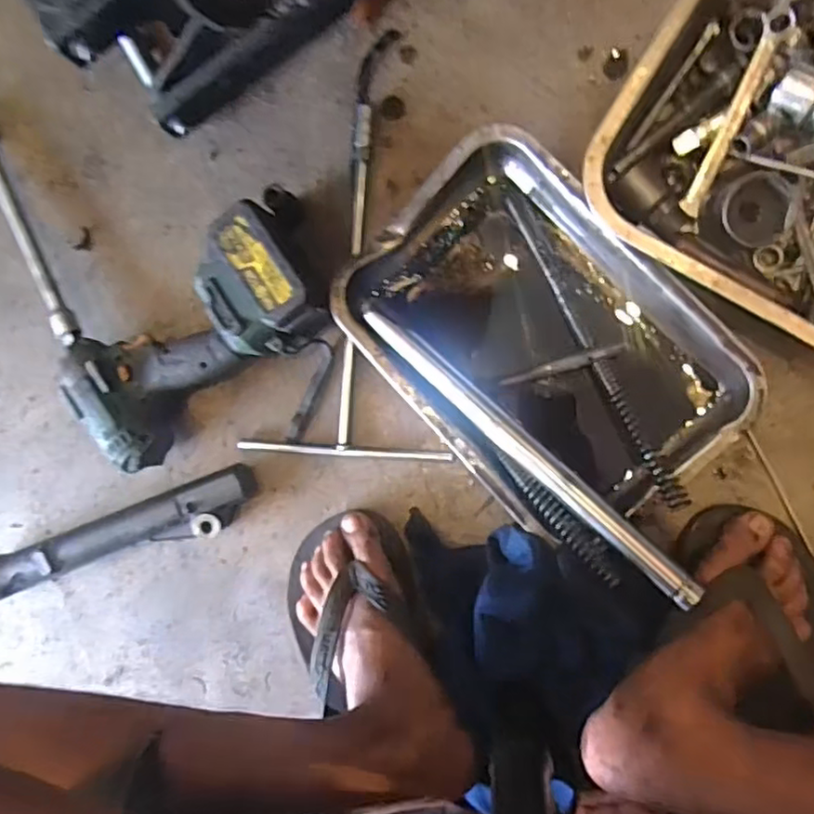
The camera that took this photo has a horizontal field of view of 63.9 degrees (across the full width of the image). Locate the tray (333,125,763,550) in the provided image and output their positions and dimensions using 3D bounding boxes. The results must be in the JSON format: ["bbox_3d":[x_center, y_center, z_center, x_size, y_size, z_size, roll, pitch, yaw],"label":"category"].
[{"bbox_3d":[0.102,-0.049,0.529,0.205,0.063,0.297,-44,82,6],"label":"tray"}]

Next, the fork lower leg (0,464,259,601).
[{"bbox_3d":[-0.273,0.126,0.603,0.293,0.039,0.052,-21,85,9],"label":"fork lower leg"}]

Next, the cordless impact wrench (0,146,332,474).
[{"bbox_3d":[-0.237,-0.163,0.582,0.257,0.084,0.394,-27,84,8],"label":"cordless impact wrench"}]

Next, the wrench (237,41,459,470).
[{"bbox_3d":[-0.051,-0.142,0.572,0.181,0.017,0.371,1,89,10],"label":"wrench"}]

